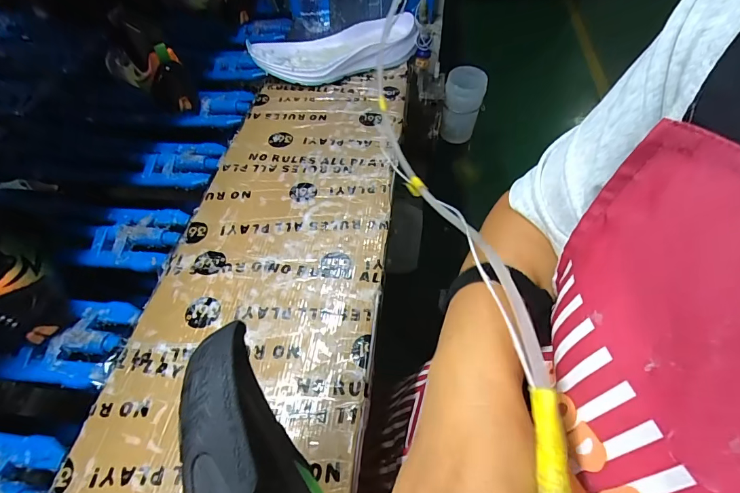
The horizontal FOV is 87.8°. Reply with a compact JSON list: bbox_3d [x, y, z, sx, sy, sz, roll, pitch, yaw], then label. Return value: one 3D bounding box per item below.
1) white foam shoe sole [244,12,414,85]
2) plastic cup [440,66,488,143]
[{"bbox_3d":[-0.058,-0.323,0.622,0.260,0.053,0.108,-18,58,-12],"label":"white foam shoe sole"},{"bbox_3d":[0.180,-0.276,0.760,0.074,0.128,0.070,8,57,5],"label":"plastic cup"}]

